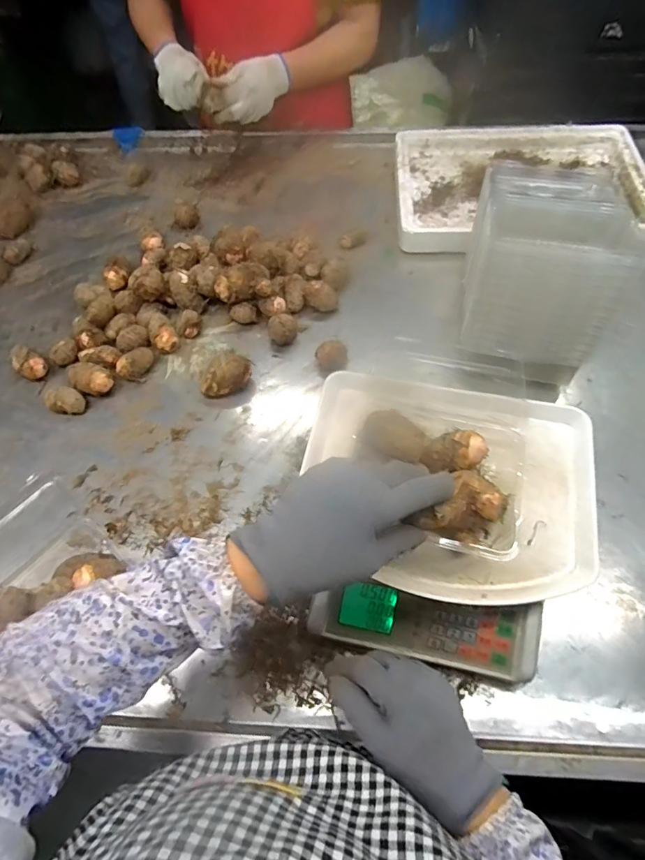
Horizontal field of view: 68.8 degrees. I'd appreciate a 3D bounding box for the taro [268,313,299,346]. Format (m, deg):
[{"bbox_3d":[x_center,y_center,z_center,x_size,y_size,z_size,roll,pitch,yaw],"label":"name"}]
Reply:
[{"bbox_3d":[-0.059,-0.153,0.723,0.047,0.039,0.041,-10,61,-3],"label":"taro"}]

